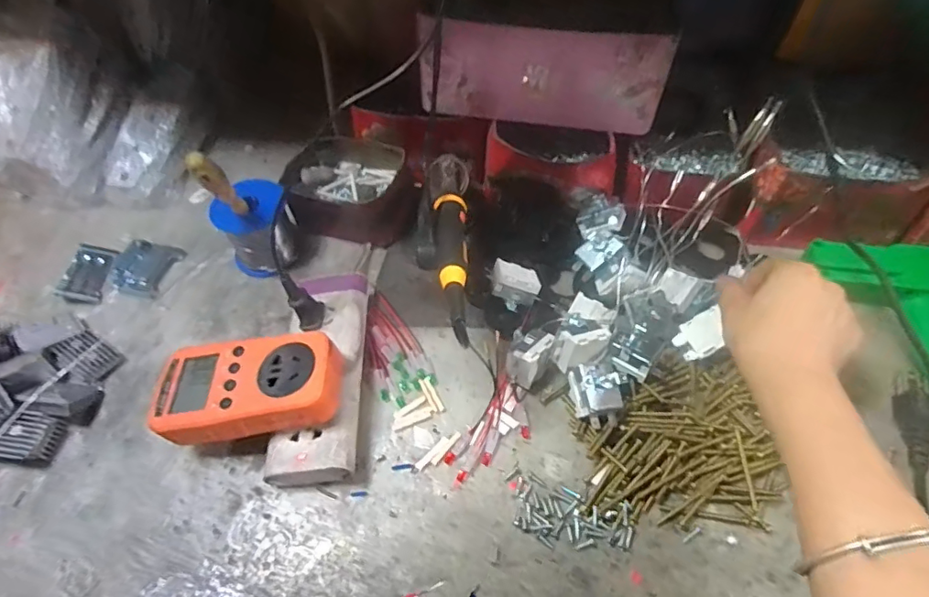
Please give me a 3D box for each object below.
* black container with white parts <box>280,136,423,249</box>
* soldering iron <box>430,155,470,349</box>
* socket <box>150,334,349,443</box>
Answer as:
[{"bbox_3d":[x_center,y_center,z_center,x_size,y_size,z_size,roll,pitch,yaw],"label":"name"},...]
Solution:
[{"bbox_3d":[-0.108,-0.109,0.526,0.129,0.057,0.100,12,55,12],"label":"black container with white parts"},{"bbox_3d":[-0.009,-0.052,0.390,0.029,0.023,0.223,-4,39,0],"label":"soldering iron"},{"bbox_3d":[-0.153,0.060,0.372,0.127,0.033,0.068,-4,53,0],"label":"socket"}]

